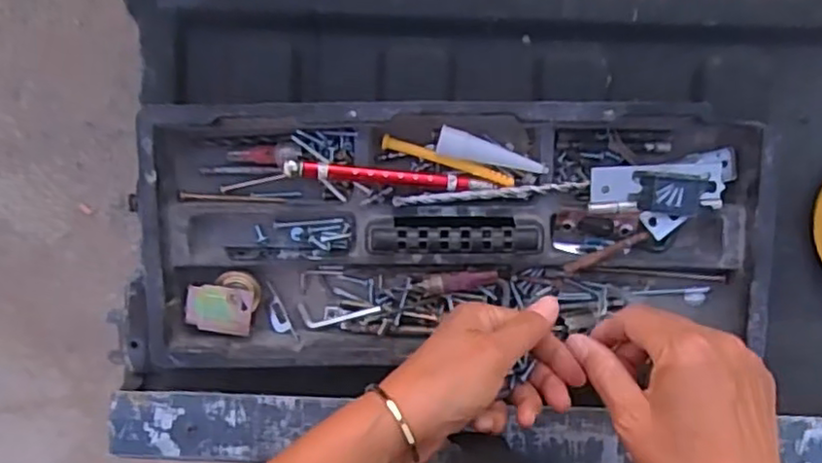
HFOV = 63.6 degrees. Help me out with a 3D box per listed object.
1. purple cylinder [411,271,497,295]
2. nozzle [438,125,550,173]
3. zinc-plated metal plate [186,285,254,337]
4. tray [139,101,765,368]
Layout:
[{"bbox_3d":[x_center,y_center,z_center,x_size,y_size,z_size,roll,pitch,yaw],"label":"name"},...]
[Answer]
[{"bbox_3d":[0.032,0.036,0.476,0.061,0.010,0.014,-10,91,3],"label":"purple cylinder"},{"bbox_3d":[0.057,-0.055,0.463,0.076,0.026,0.019,12,92,2],"label":"nozzle"},{"bbox_3d":[-0.140,0.058,0.482,0.046,0.008,0.035,8,92,2],"label":"zinc-plated metal plate"},{"bbox_3d":[0.021,0.007,0.464,0.432,0.043,0.192,-1,91,3],"label":"tray"}]

